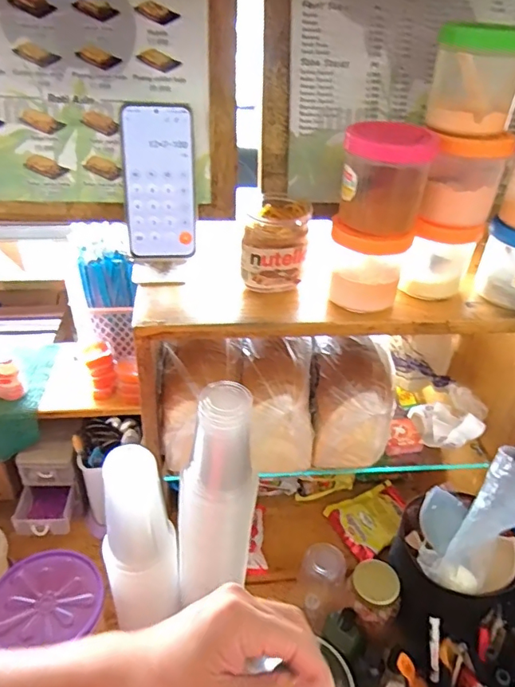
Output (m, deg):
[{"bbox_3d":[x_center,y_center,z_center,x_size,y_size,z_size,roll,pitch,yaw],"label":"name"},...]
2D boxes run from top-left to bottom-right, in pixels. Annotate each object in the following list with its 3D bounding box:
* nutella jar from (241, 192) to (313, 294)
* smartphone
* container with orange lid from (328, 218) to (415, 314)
[{"bbox_3d":[0.023,-0.115,0.584,0.068,0.086,0.083,9,37,8],"label":"nutella jar"},{"bbox_3d":[-0.107,-0.177,0.559,0.071,0.161,0.013,0,14,-4],"label":"smartphone"},{"bbox_3d":[0.122,-0.089,0.569,0.085,0.088,0.080,9,37,8],"label":"container with orange lid"}]

